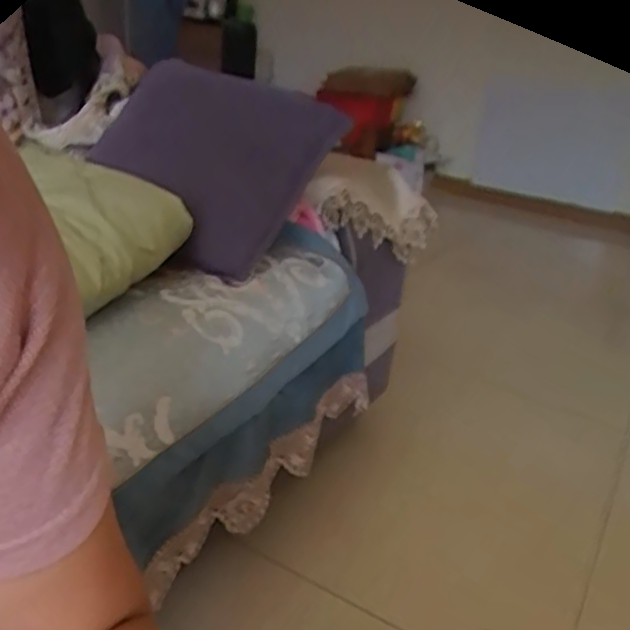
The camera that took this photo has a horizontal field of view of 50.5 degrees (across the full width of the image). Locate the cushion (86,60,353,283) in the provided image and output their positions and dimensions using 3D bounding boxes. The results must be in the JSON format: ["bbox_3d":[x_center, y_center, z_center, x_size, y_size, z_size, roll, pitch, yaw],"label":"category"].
[{"bbox_3d":[-0.176,-0.252,1.054,0.349,0.036,0.348,25,66,14],"label":"cushion"}]

